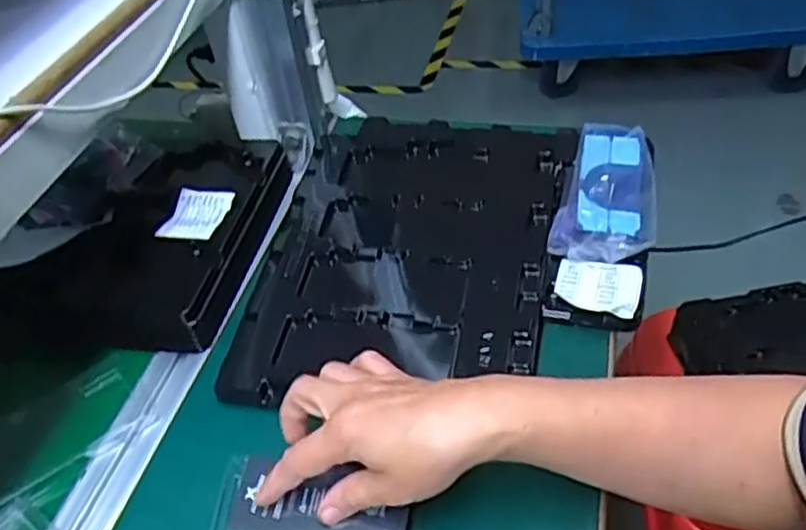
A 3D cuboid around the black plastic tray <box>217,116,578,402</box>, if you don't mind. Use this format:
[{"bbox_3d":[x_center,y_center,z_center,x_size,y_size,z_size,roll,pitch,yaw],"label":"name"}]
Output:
[{"bbox_3d":[0.011,-0.022,0.605,0.222,0.032,0.328,8,50,13],"label":"black plastic tray"}]

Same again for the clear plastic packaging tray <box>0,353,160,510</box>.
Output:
[{"bbox_3d":[-0.248,0.123,0.525,0.124,0.019,0.074,-32,47,-24],"label":"clear plastic packaging tray"}]

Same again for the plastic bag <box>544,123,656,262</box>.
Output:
[{"bbox_3d":[0.166,-0.059,0.592,0.075,0.038,0.132,9,45,18],"label":"plastic bag"}]

